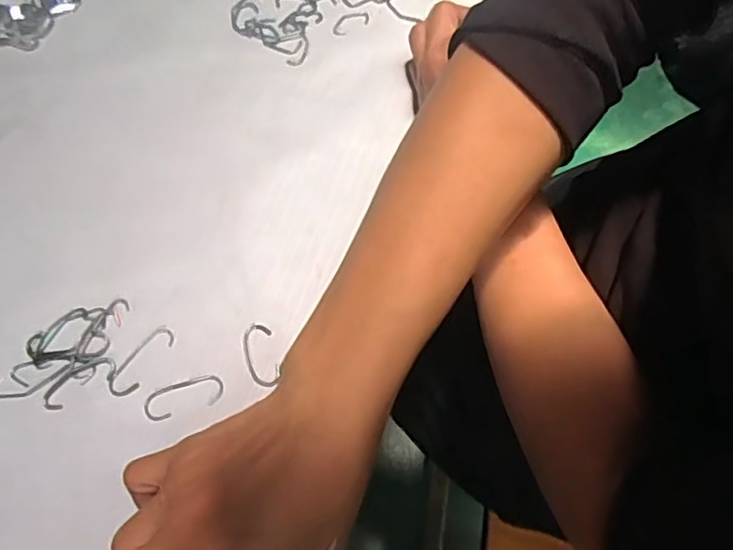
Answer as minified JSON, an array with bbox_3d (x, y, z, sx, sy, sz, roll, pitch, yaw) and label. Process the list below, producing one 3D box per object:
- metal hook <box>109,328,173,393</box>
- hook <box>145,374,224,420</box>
[{"bbox_3d":[-0.121,0.046,0.336,0.017,0.004,0.042,32,67,11],"label":"metal hook"},{"bbox_3d":[-0.096,0.064,0.329,0.041,0.004,0.017,-18,67,-12],"label":"hook"}]

